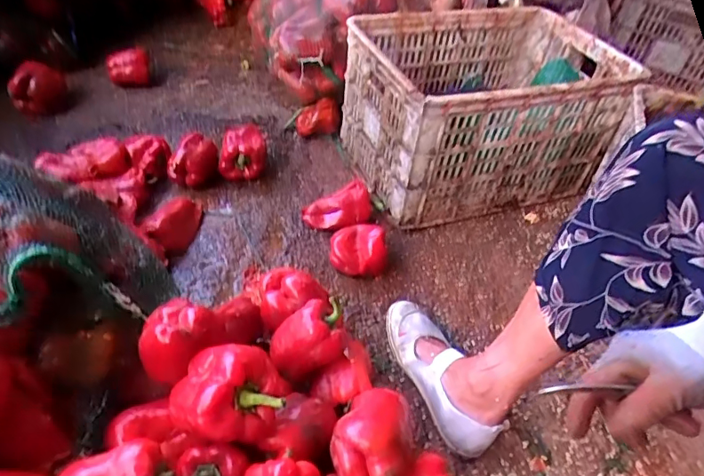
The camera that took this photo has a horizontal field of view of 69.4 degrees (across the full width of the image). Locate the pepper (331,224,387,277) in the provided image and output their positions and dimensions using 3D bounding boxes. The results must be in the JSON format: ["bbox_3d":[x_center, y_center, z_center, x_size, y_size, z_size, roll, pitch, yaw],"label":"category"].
[{"bbox_3d":[0.015,0.021,0.915,0.104,0.079,0.086,9,42,2],"label":"pepper"}]

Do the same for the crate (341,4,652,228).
[{"bbox_3d":[0.263,-0.276,1.075,0.516,0.297,0.375,-11,44,-19],"label":"crate"}]

